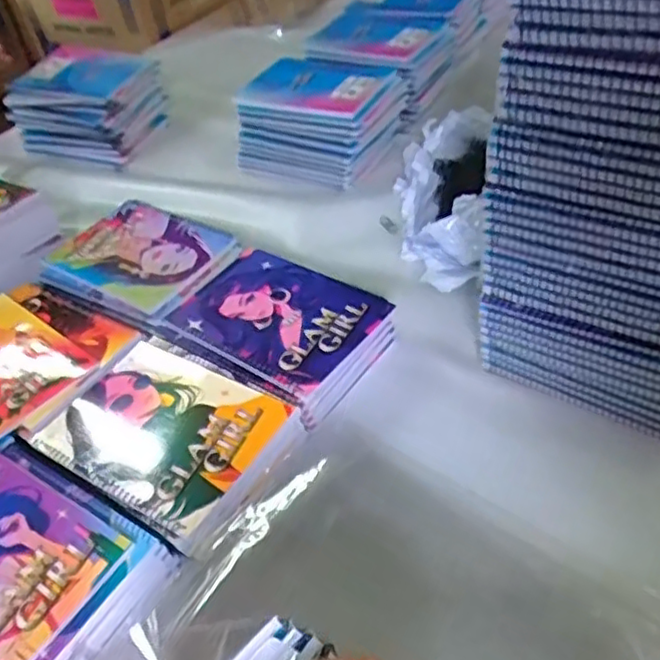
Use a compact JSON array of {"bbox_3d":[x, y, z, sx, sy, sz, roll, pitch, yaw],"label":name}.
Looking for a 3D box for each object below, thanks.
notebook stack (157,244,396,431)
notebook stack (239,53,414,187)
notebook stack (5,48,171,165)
[{"bbox_3d":[-0.055,0.001,0.710,0.228,0.066,0.158,23,50,28],"label":"notebook stack"},{"bbox_3d":[-0.008,-0.313,1.007,0.210,0.120,0.193,17,48,24],"label":"notebook stack"},{"bbox_3d":[-0.406,-0.381,1.129,0.214,0.119,0.189,9,47,18],"label":"notebook stack"}]

